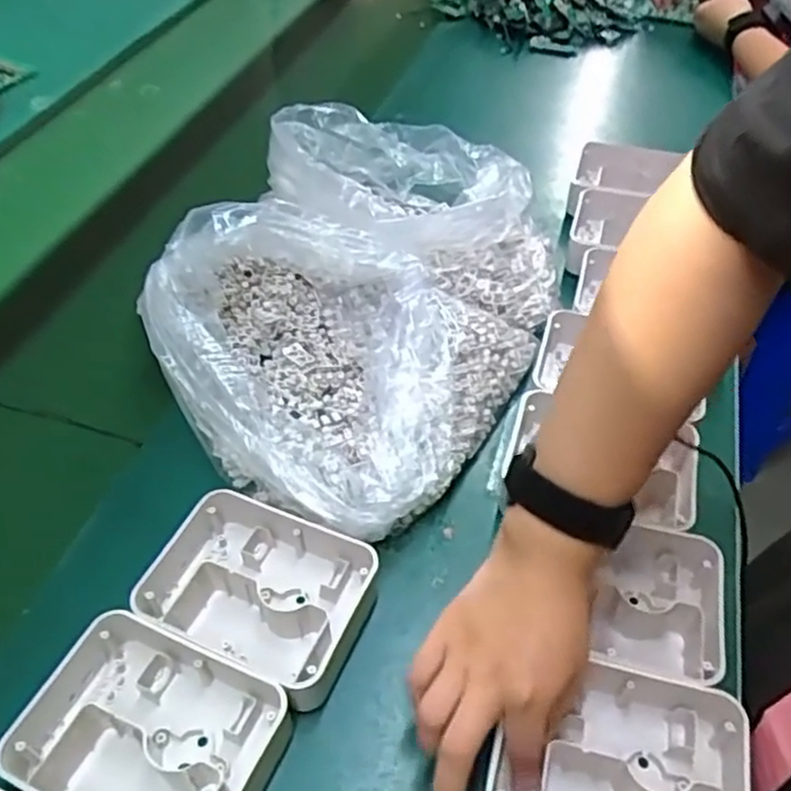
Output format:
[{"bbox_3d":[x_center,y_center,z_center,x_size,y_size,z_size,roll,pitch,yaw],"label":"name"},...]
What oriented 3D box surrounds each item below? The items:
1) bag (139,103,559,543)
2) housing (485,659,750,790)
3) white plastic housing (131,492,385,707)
[{"bbox_3d":[-0.010,-0.104,0.625,0.276,0.132,0.467,18,48,15],"label":"bag"},{"bbox_3d":[0.118,0.198,0.387,0.130,0.047,0.094,12,47,9],"label":"housing"},{"bbox_3d":[-0.088,0.121,0.454,0.142,0.043,0.100,20,49,17],"label":"white plastic housing"}]

